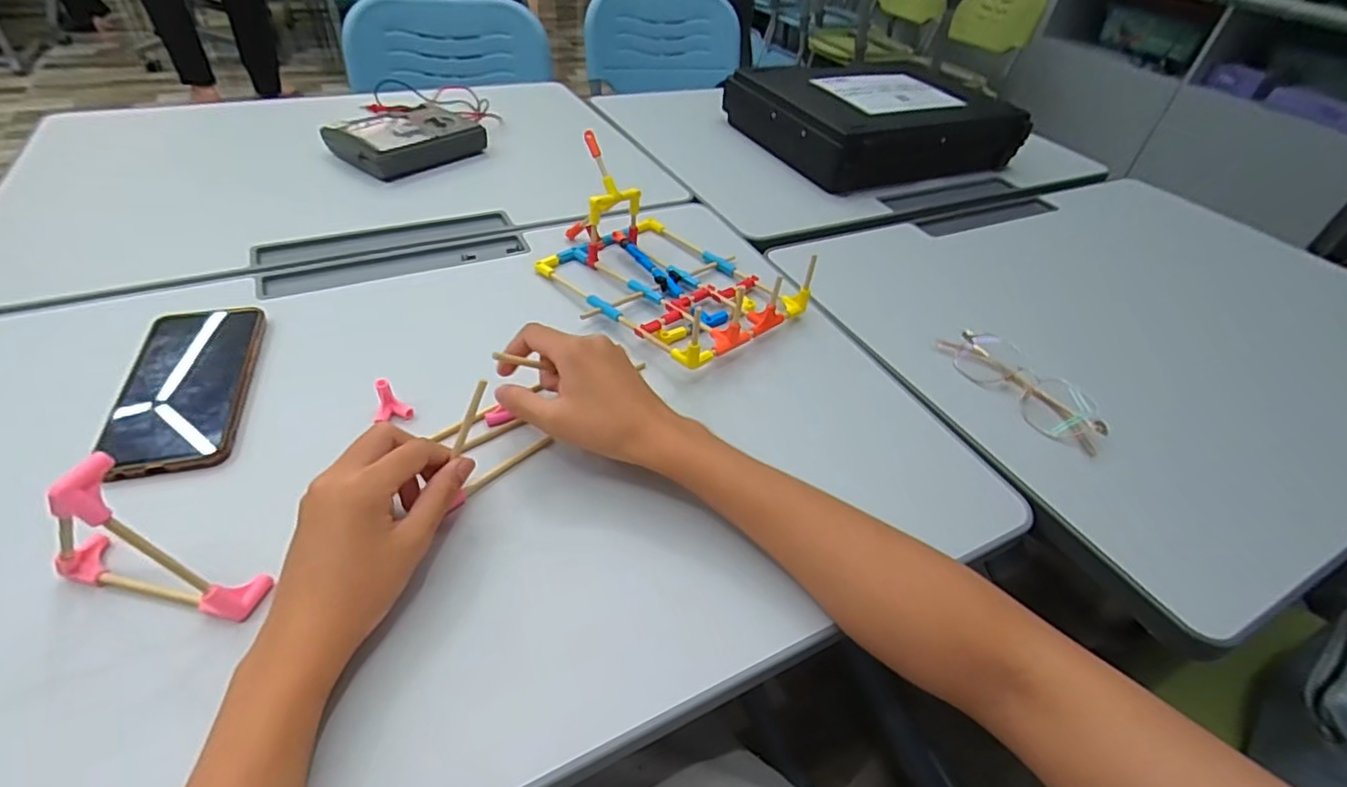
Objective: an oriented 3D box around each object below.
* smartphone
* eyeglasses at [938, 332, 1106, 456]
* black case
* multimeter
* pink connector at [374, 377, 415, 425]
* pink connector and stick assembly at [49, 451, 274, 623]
[{"bbox_3d":[-0.348,-0.010,0.433,0.077,0.014,0.168,-10,45,-17],"label":"smartphone"},{"bbox_3d":[0.298,-0.005,0.515,0.041,0.037,0.149,-22,50,-27],"label":"eyeglasses"},{"bbox_3d":[0.300,-0.413,0.897,0.363,0.083,0.275,-14,47,-21],"label":"black case"},{"bbox_3d":[-0.329,-0.317,0.744,0.118,0.035,0.165,36,51,28],"label":"multimeter"},{"bbox_3d":[-0.204,0.007,0.432,0.026,0.032,0.020,-13,46,-20],"label":"pink connector"},{"bbox_3d":[-0.272,0.069,0.298,0.104,0.087,0.027,12,43,6],"label":"pink connector and stick assembly"}]

